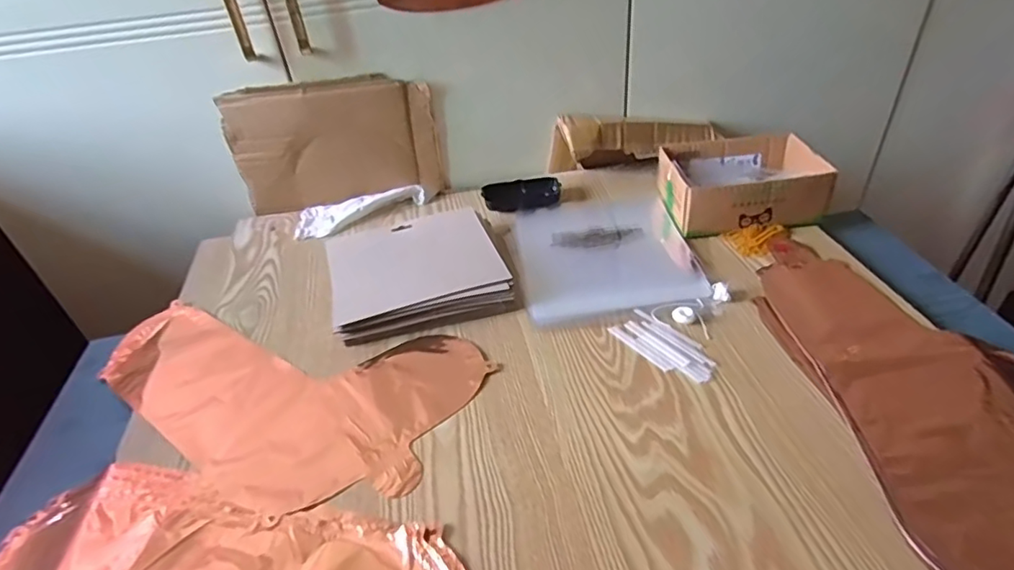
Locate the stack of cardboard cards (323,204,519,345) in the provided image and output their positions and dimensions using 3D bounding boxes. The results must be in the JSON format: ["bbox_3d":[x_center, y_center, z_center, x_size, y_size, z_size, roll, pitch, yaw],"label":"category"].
[{"bbox_3d":[-0.105,-0.015,0.670,0.202,0.041,0.178,-14,39,-9],"label":"stack of cardboard cards"}]

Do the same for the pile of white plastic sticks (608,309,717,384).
[{"bbox_3d":[0.159,0.061,0.569,0.052,0.007,0.104,-31,44,-28],"label":"pile of white plastic sticks"}]

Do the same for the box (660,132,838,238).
[{"bbox_3d":[0.299,-0.132,0.734,0.181,0.067,0.137,-7,38,-1],"label":"box"}]

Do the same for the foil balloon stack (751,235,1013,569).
[{"bbox_3d":[0.385,0.097,0.488,0.210,0.015,0.428,-7,38,0],"label":"foil balloon stack"}]

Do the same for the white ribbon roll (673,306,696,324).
[{"bbox_3d":[0.185,0.032,0.593,0.020,0.012,0.018,-7,38,-1],"label":"white ribbon roll"}]

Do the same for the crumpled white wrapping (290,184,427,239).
[{"bbox_3d":[-0.208,-0.109,0.808,0.180,0.024,0.065,-12,38,-7],"label":"crumpled white wrapping"}]

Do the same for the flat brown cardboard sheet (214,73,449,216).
[{"bbox_3d":[-0.237,-0.193,0.794,0.276,0.182,0.023,-9,38,-4],"label":"flat brown cardboard sheet"}]

